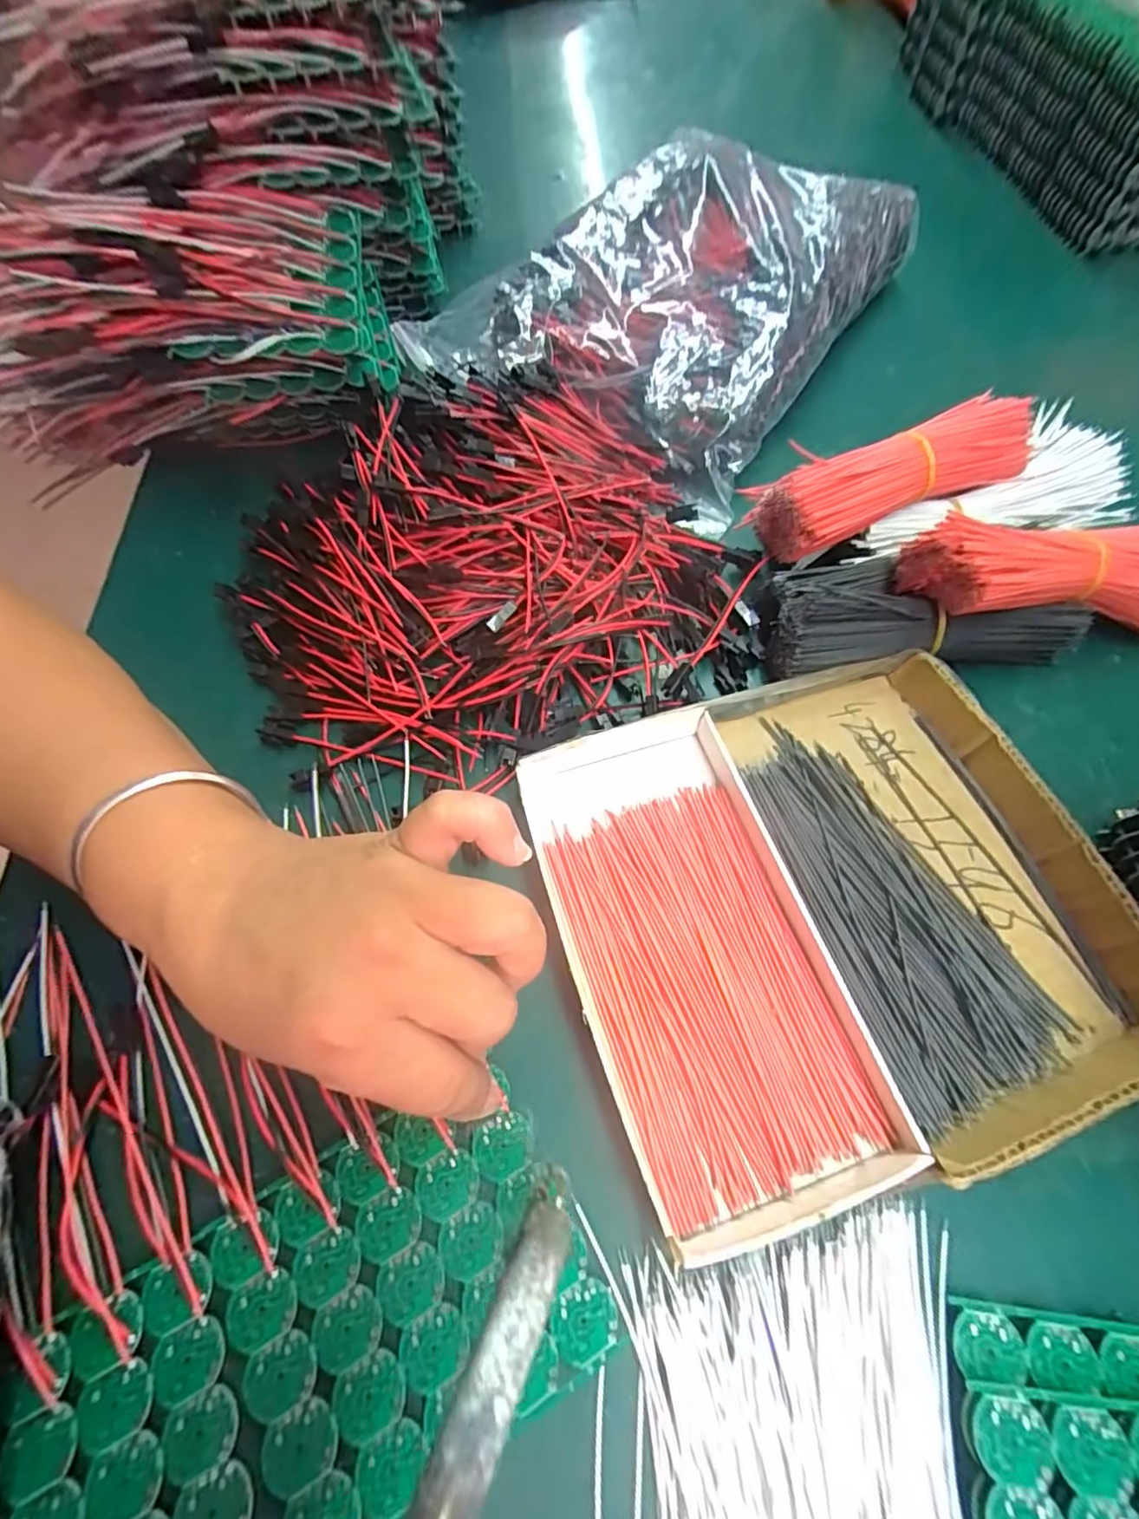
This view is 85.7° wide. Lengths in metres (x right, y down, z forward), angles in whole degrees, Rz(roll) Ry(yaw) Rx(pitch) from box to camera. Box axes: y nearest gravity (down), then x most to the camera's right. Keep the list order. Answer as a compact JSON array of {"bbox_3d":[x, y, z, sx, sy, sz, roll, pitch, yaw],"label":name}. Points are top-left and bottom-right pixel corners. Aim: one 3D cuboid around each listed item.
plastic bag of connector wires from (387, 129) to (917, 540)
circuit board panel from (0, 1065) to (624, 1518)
[{"bbox_3d":[0.062,-0.321,0.421,0.241,0.063,0.315,28,66,14],"label":"plastic bag of connector wires"},{"bbox_3d":[-0.087,0.190,0.190,0.185,0.005,0.096,-26,65,-13],"label":"circuit board panel"}]

